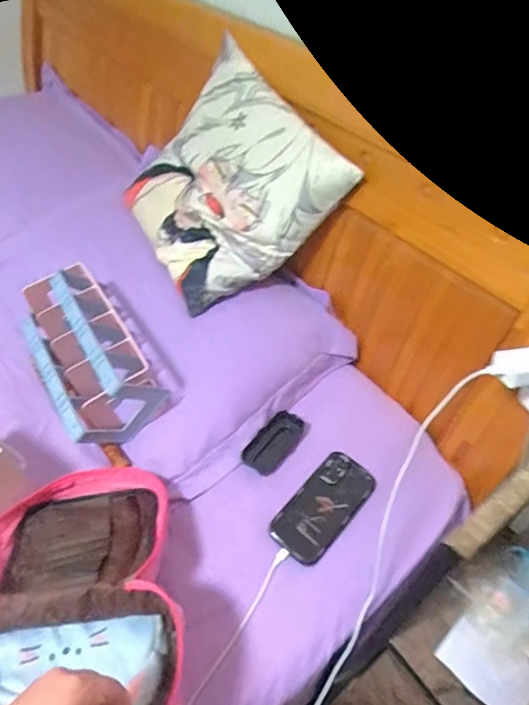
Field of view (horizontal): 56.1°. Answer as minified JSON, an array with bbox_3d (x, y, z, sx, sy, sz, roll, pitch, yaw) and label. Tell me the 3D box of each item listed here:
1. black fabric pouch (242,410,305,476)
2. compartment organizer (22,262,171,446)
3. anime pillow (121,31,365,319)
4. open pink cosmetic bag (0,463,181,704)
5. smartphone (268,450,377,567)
[{"bbox_3d":[0.017,0.141,0.779,0.060,0.010,0.104,35,69,11],"label":"black fabric pouch"},{"bbox_3d":[-0.279,0.011,0.770,0.145,0.155,0.259,-31,56,-28],"label":"compartment organizer"},{"bbox_3d":[-0.075,-0.285,0.839,0.341,0.345,0.076,53,24,12],"label":"anime pillow"},{"bbox_3d":[-0.225,0.281,0.584,0.257,0.115,0.354,0,47,-3],"label":"open pink cosmetic bag"},{"bbox_3d":[0.086,0.219,0.709,0.080,0.009,0.162,40,64,15],"label":"smartphone"}]

